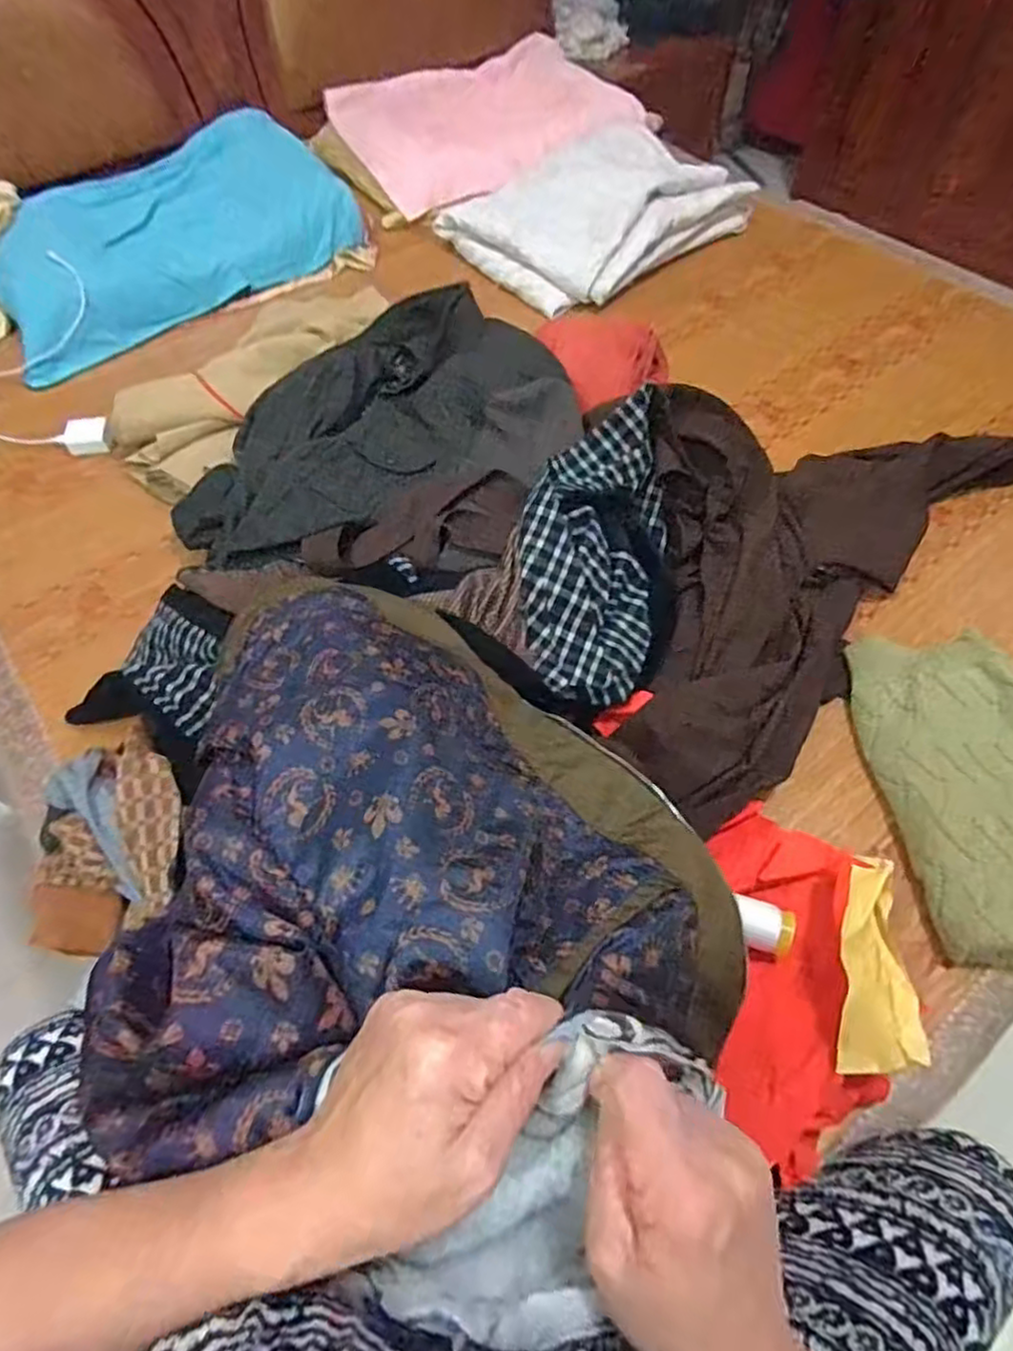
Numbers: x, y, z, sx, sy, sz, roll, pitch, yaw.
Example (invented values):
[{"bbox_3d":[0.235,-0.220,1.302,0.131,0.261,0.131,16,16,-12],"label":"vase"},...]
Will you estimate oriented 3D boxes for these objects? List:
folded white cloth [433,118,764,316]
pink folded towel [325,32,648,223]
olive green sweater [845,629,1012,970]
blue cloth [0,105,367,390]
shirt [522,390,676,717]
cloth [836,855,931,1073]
[{"bbox_3d":[0.168,-0.885,1.271,0.467,0.107,0.356,-36,64,-20],"label":"folded white cloth"},{"bbox_3d":[-0.038,-1.190,1.411,0.574,0.053,0.458,-31,74,-7],"label":"pink folded towel"},{"bbox_3d":[0.502,0.112,0.695,0.206,0.039,0.337,-4,58,-1],"label":"olive green sweater"},{"bbox_3d":[-0.621,-0.808,1.205,0.643,0.058,0.369,-38,82,-16],"label":"blue cloth"},{"bbox_3d":[0.101,-0.126,0.725,0.172,0.143,0.298,-3,58,-1],"label":"shirt"},{"bbox_3d":[0.304,0.233,0.555,0.058,0.038,0.169,8,58,6],"label":"cloth"}]

